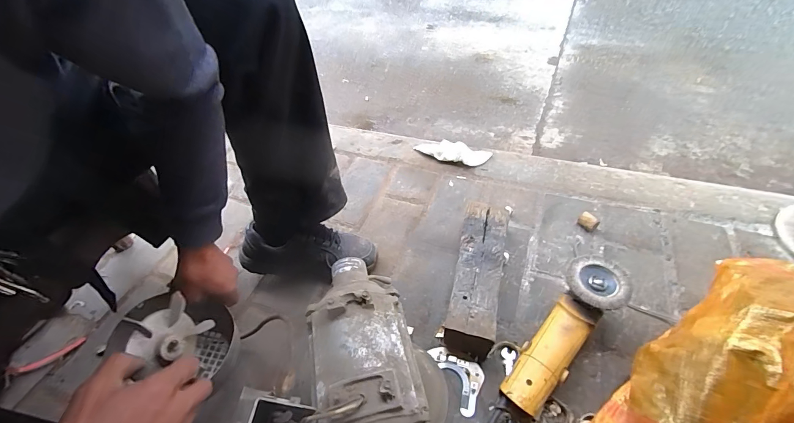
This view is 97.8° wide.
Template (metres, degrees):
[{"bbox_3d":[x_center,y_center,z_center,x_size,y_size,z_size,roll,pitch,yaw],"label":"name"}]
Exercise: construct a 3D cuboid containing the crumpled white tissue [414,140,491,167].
[{"bbox_3d":[0.149,-0.164,0.946,0.202,0.034,0.064,15,51,17],"label":"crumpled white tissue"}]

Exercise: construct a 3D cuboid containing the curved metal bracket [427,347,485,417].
[{"bbox_3d":[0.106,0.268,0.570,0.059,0.008,0.110,-22,50,-15],"label":"curved metal bracket"}]

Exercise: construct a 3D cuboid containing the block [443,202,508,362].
[{"bbox_3d":[0.155,0.117,0.657,0.097,0.074,0.297,10,50,13],"label":"block"}]

